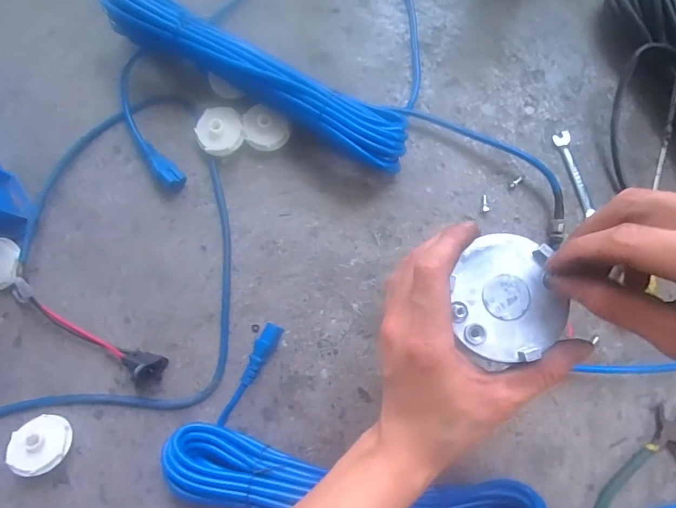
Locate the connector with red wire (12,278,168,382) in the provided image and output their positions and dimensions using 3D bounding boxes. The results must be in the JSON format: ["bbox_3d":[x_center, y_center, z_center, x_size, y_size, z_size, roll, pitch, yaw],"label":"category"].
[{"bbox_3d":[-0.250,0.078,0.424,0.165,0.038,0.029,31,82,4],"label":"connector with red wire"}]

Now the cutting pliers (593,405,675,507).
[{"bbox_3d":[0.329,0.223,0.421,0.127,0.018,0.131,17,82,2],"label":"cutting pliers"}]

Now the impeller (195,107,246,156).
[{"bbox_3d":[-0.130,-0.135,0.476,0.051,0.028,0.052,0,81,0],"label":"impeller"}]

